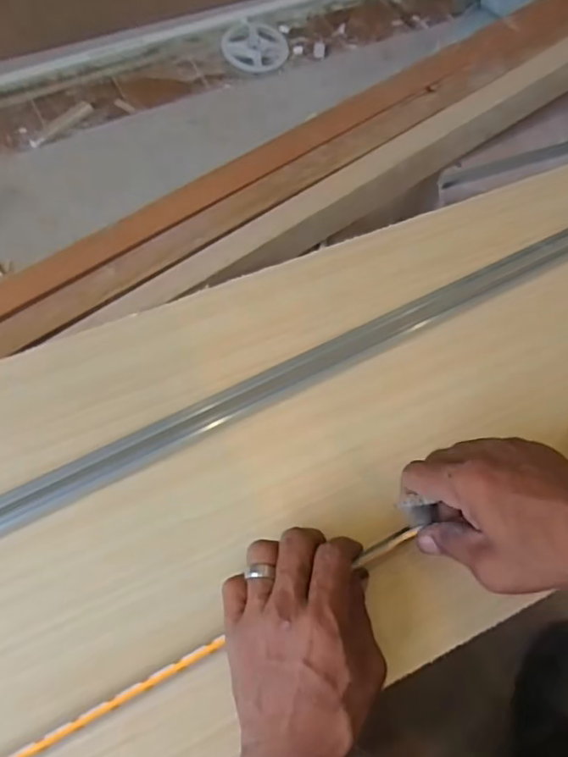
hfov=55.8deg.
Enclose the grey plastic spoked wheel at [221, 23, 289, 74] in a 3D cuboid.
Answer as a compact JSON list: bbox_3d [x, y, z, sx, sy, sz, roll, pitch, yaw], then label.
[{"bbox_3d":[-0.053,-0.623,1.007,0.120,0.018,0.121,1,63,-2],"label":"grey plastic spoked wheel"}]

